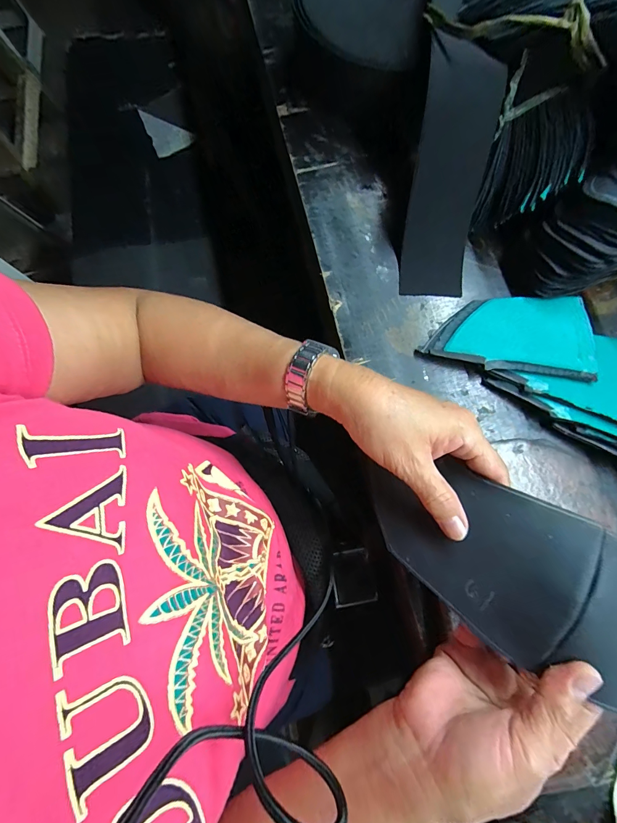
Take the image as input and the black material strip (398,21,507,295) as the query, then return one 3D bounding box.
[{"bbox_3d":[0.134,-0.217,0.345,0.068,0.029,0.199,2,119,2],"label":"black material strip"}]

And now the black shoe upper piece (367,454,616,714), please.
[{"bbox_3d":[0.158,0.112,0.220,0.261,0.045,0.091,23,80,16],"label":"black shoe upper piece"}]

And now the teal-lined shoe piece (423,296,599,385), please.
[{"bbox_3d":[0.198,-0.078,0.357,0.148,0.026,0.084,9,79,3],"label":"teal-lined shoe piece"}]

